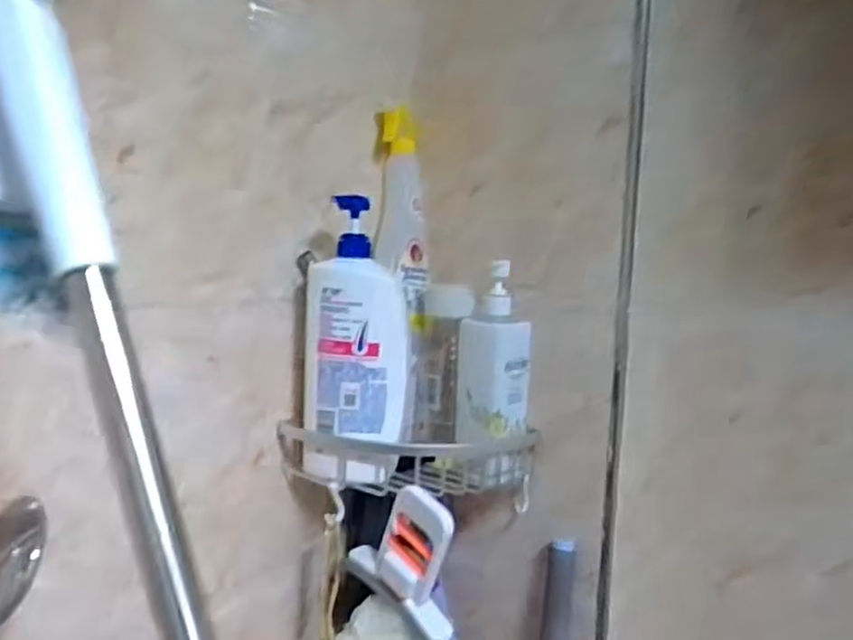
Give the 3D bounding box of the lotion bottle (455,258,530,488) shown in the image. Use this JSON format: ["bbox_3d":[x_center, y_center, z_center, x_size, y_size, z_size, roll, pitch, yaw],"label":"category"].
[{"bbox_3d":[0.075,0.058,0.775,0.071,0.215,0.056,1,6,-18],"label":"lotion bottle"}]

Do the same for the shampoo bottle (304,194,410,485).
[{"bbox_3d":[-0.068,0.026,0.743,0.107,0.269,0.052,1,6,-14],"label":"shampoo bottle"}]

